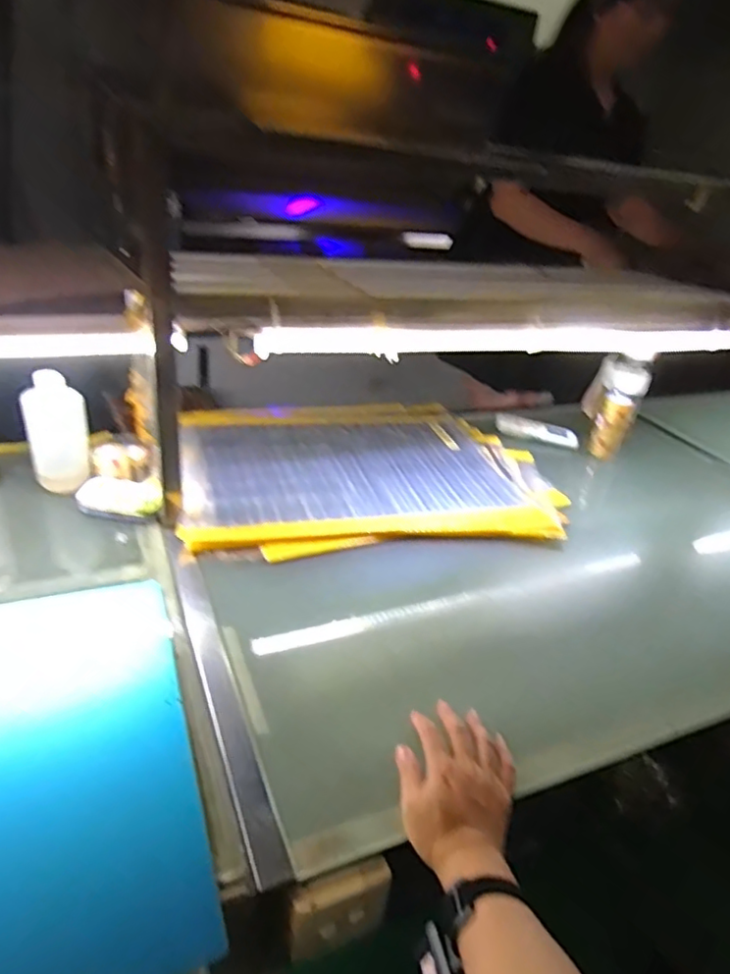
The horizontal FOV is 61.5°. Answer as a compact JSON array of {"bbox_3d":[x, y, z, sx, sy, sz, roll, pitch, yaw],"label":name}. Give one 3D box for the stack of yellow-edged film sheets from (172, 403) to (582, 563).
[{"bbox_3d":[0.007,-0.039,1.066,0.616,0.024,0.468,-1,32,-15],"label":"stack of yellow-edged film sheets"}]

